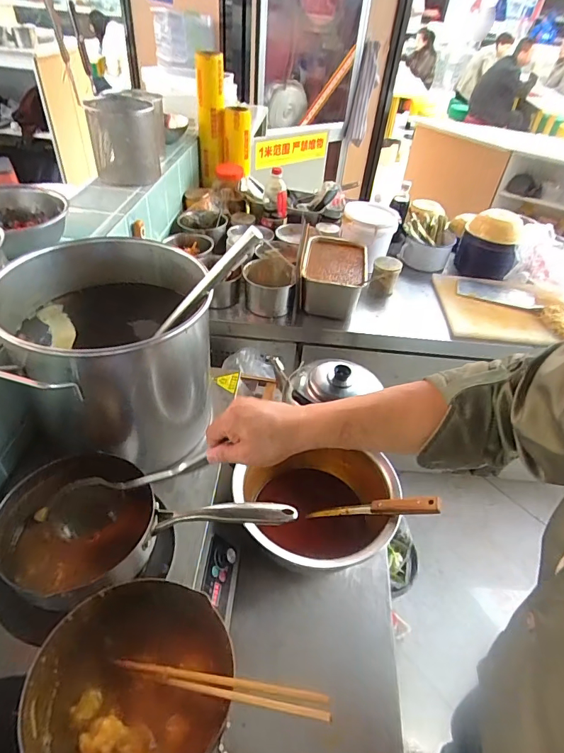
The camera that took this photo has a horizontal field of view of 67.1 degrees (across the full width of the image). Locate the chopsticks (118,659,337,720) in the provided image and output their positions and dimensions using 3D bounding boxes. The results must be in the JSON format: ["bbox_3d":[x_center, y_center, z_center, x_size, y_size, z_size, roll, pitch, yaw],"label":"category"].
[{"bbox_3d":[-0.067,0.314,0.434,0.239,0.010,0.019,-5,39,21],"label":"chopsticks"}]

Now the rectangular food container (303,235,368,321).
[{"bbox_3d":[0.152,-0.294,1.256,0.176,0.129,0.278,10,43,4],"label":"rectangular food container"}]

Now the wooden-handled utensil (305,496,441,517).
[{"bbox_3d":[0.148,0.228,0.733,0.249,0.026,0.019,-18,29,36],"label":"wooden-handled utensil"}]

